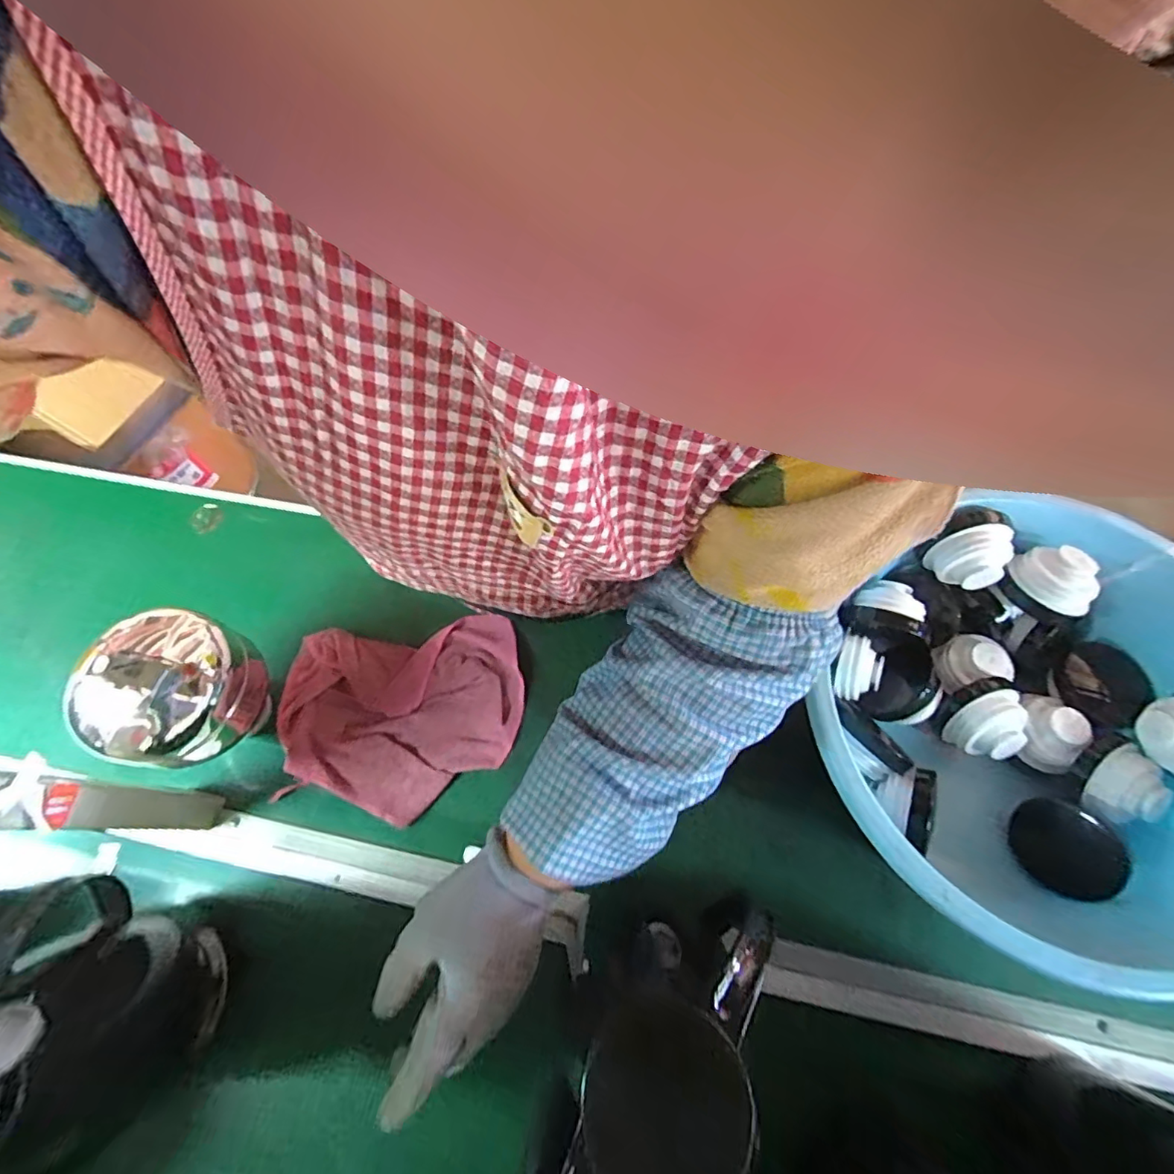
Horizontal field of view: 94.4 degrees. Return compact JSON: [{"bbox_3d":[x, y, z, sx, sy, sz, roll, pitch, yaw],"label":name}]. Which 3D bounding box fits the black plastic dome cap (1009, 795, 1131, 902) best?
[{"bbox_3d":[0.405,0.222,0.457,0.071,0.086,0.020,-31,111,20],"label":"black plastic dome cap"}]

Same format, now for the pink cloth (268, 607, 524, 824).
[{"bbox_3d":[-0.186,0.125,0.543,0.234,0.020,0.188,-7,67,-2],"label":"pink cloth"}]

